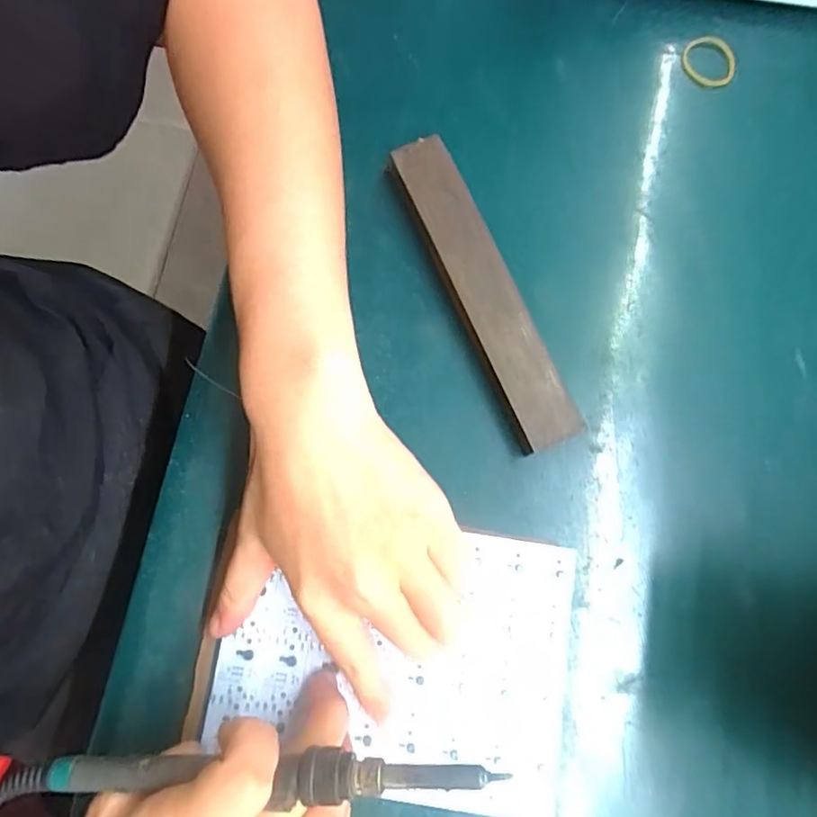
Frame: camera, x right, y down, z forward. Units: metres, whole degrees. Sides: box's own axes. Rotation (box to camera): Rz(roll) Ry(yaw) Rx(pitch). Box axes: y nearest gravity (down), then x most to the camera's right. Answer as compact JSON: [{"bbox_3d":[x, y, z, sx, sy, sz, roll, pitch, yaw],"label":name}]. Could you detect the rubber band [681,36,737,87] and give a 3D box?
[{"bbox_3d":[0.195,-0.225,0.377,0.035,0.004,0.036,0,78,-1],"label":"rubber band"}]

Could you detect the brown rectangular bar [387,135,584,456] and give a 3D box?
[{"bbox_3d":[0.040,-0.066,0.332,0.035,0.023,0.186,-23,79,-6],"label":"brown rectangular bar"}]

